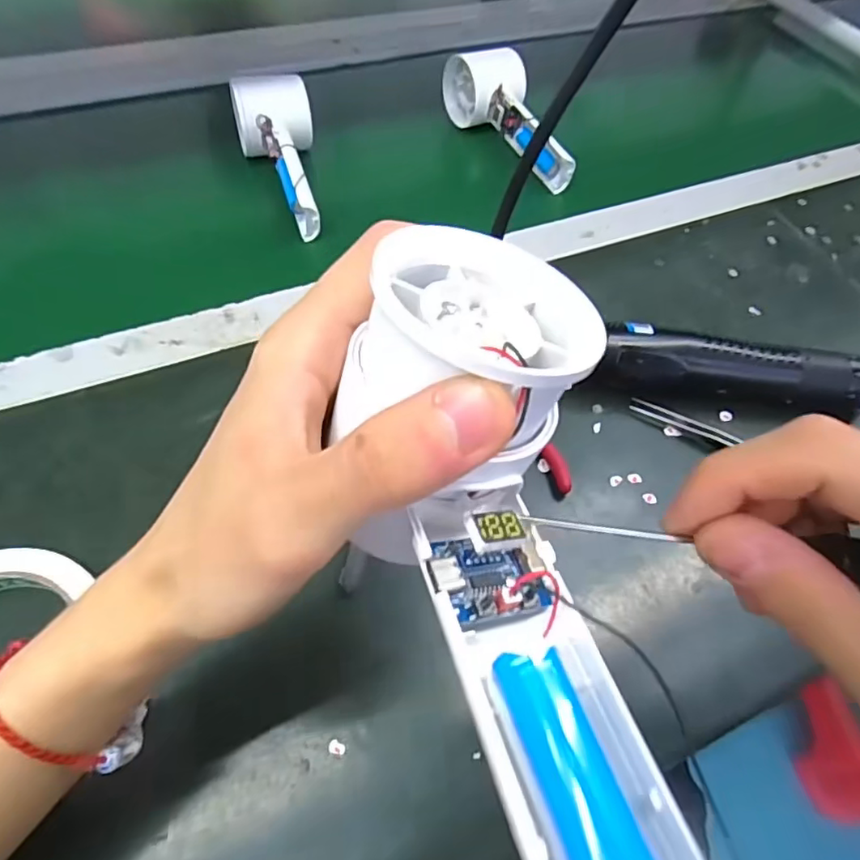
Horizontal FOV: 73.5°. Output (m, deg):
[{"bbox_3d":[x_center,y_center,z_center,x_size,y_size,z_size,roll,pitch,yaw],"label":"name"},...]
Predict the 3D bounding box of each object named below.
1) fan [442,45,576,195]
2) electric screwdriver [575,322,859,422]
[{"bbox_3d":[0.068,-0.275,0.505,0.061,0.057,0.149,-16,60,-15],"label":"fan"},{"bbox_3d":[0.196,-0.035,0.366,0.188,0.043,0.030,5,57,-2],"label":"electric screwdriver"}]

